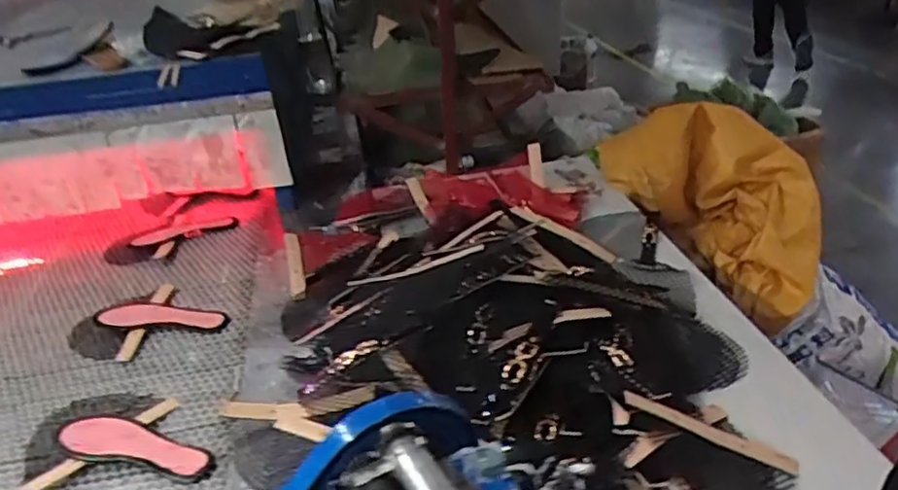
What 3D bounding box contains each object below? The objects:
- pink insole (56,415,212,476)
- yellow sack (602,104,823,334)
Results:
[{"bbox_3d":[-0.443,0.274,0.912,0.230,0.031,0.074,4,32,16],"label":"pink insole"},{"bbox_3d":[0.540,-0.085,1.377,0.454,0.336,0.221,15,35,31],"label":"yellow sack"}]

